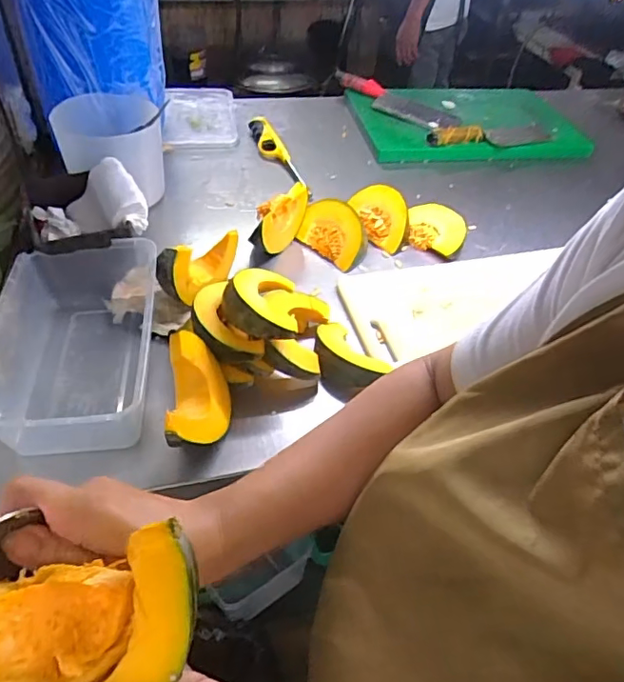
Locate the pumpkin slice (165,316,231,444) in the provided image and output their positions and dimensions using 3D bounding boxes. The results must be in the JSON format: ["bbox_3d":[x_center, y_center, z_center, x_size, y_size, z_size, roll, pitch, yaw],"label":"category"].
[{"bbox_3d":[-0.116,0.045,0.533,0.064,0.065,0.109,-3,46,-7],"label":"pumpkin slice"}]

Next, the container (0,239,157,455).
[{"bbox_3d":[-0.262,0.000,0.594,0.175,0.087,0.301,-8,47,-12],"label":"container"}]

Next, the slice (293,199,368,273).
[{"bbox_3d":[0.040,-0.164,0.804,0.103,0.056,0.079,35,53,27],"label":"slice"}]

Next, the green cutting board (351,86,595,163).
[{"bbox_3d":[0.338,-0.477,1.165,0.498,0.037,0.329,-7,46,-10],"label":"green cutting board"}]

